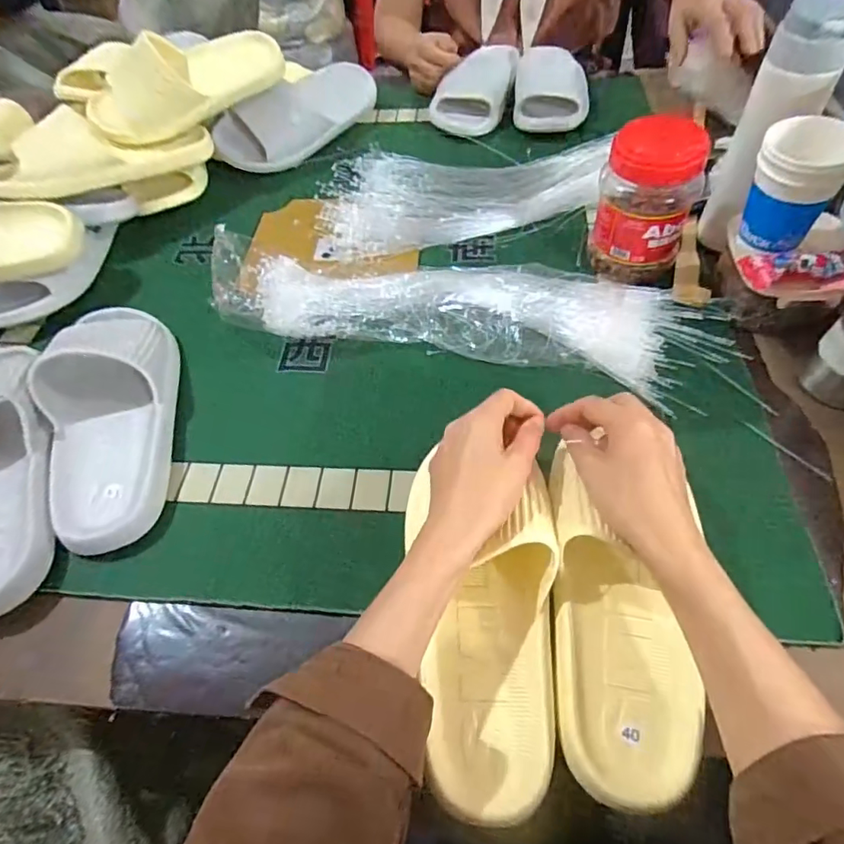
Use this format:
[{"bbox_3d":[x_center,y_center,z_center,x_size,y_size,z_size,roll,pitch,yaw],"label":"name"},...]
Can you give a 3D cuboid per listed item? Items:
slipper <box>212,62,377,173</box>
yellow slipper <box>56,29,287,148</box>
[{"bbox_3d":[-0.180,-0.444,0.785,0.260,0.093,0.054,-37,28,-20],"label":"slipper"},{"bbox_3d":[-0.312,-0.432,0.681,0.271,0.091,0.082,-16,55,-6],"label":"yellow slipper"}]

